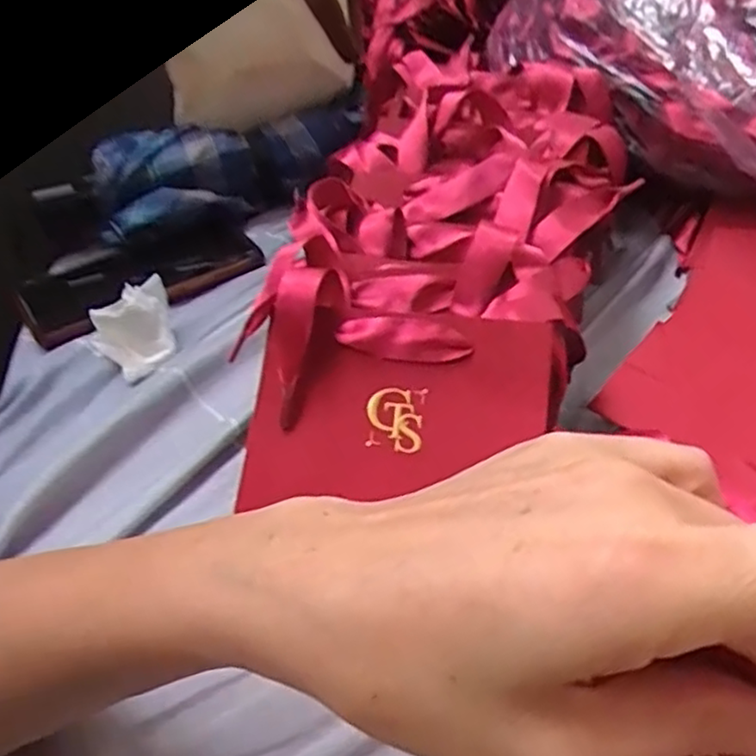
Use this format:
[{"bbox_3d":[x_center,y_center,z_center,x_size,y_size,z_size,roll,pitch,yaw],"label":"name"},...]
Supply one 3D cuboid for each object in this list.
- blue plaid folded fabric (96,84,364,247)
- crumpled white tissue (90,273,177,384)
[{"bbox_3d":[-0.114,-0.175,0.556,0.220,0.059,0.094,-14,44,-11],"label":"blue plaid folded fabric"},{"bbox_3d":[-0.149,-0.032,0.425,0.053,0.038,0.057,-24,47,-20],"label":"crumpled white tissue"}]

